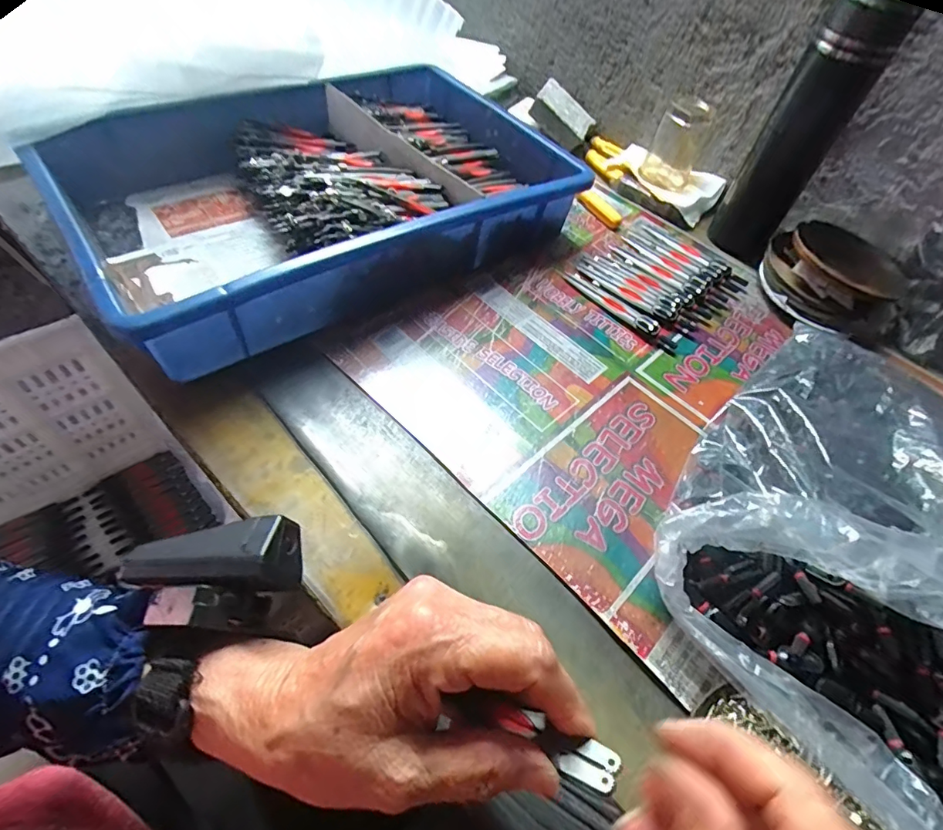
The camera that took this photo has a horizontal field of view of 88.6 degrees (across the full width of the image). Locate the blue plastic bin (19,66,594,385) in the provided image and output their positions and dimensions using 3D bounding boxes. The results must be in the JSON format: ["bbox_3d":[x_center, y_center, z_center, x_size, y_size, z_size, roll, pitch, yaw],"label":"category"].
[{"bbox_3d":[-0.140,-0.218,0.466,0.411,0.091,0.308,-30,64,-26],"label":"blue plastic bin"}]

